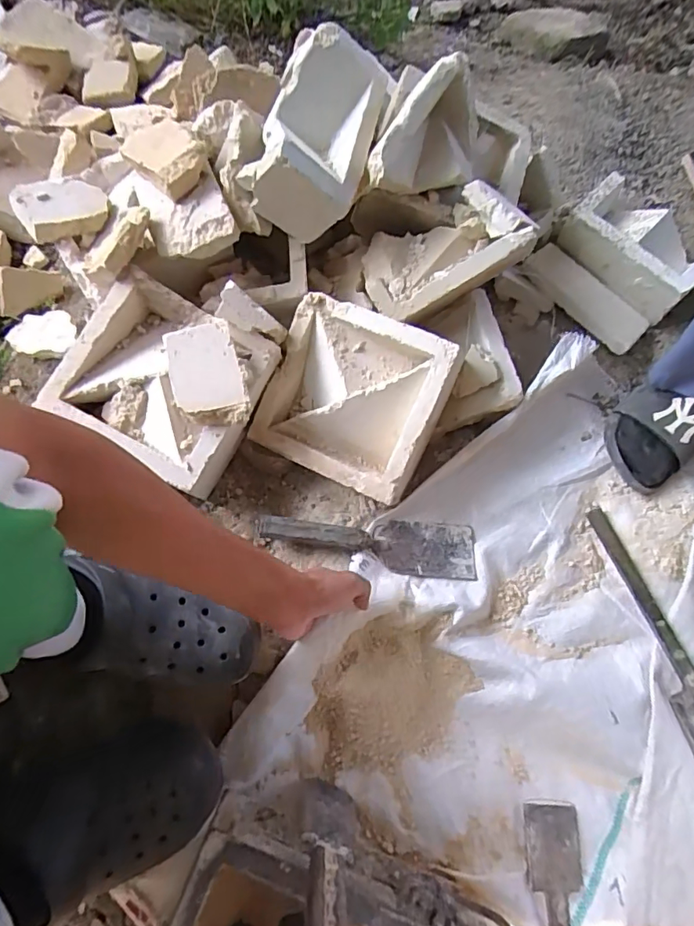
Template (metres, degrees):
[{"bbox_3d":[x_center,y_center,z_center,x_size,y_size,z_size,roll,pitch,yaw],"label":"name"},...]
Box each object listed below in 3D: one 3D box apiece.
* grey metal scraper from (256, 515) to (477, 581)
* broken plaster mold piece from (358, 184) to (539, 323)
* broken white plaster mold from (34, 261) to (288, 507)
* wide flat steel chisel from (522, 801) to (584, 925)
[{"bbox_3d":[0.028,0.097,0.612,0.268,0.030,0.071,9,69,-14],"label":"grey metal scraper"},{"bbox_3d":[0.121,-0.253,0.642,0.219,0.092,0.119,-25,72,17],"label":"broken plaster mold piece"},{"bbox_3d":[-0.202,-0.104,0.571,0.213,0.068,0.197,30,72,4],"label":"broken white plaster mold"},{"bbox_3d":[0.221,0.511,0.509,0.058,0.023,0.279,3,70,-2],"label":"wide flat steel chisel"}]

